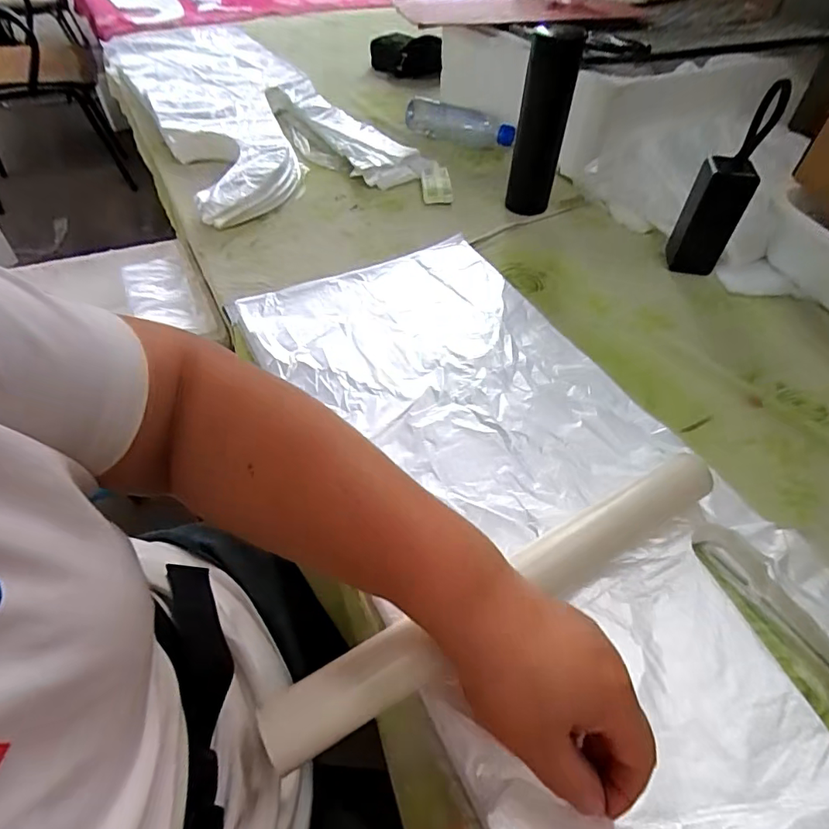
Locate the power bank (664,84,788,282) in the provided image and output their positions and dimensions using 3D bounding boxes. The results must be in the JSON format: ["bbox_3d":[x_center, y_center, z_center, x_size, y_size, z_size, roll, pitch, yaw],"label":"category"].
[{"bbox_3d":[0.357,-0.256,0.601,0.065,0.194,0.038,26,52,19],"label":"power bank"}]

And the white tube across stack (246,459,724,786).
[{"bbox_3d":[0.073,0.120,0.355,0.363,0.033,0.038,-23,53,-21],"label":"white tube across stack"}]

